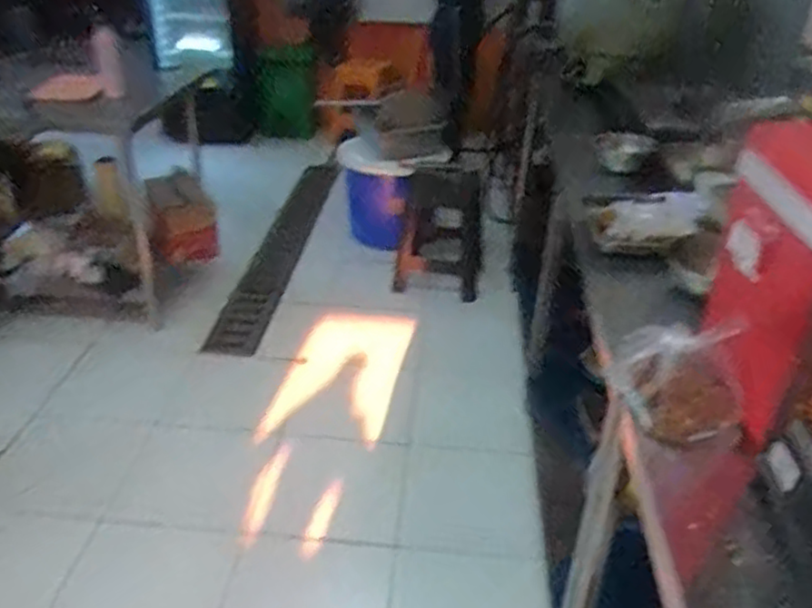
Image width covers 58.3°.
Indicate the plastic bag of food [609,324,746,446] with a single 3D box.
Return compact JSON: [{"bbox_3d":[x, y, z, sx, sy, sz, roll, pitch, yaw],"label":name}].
[{"bbox_3d":[0.392,0.108,1.054,0.182,0.164,0.072,22,36,30],"label":"plastic bag of food"}]

